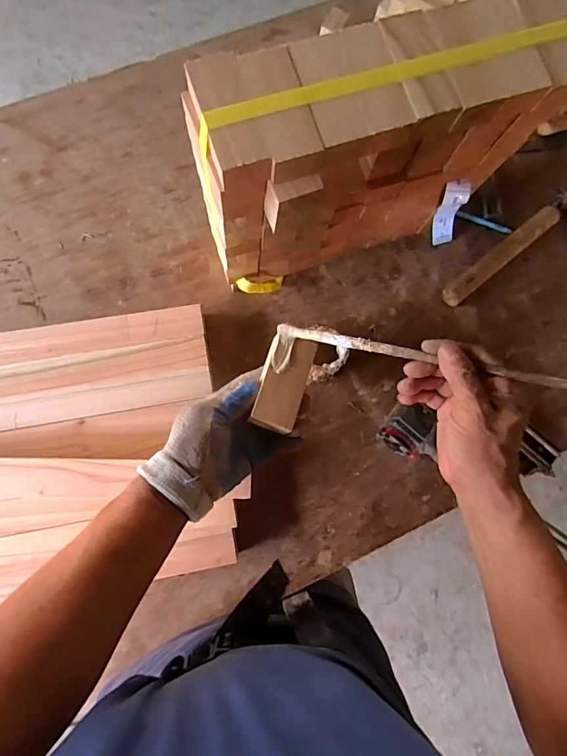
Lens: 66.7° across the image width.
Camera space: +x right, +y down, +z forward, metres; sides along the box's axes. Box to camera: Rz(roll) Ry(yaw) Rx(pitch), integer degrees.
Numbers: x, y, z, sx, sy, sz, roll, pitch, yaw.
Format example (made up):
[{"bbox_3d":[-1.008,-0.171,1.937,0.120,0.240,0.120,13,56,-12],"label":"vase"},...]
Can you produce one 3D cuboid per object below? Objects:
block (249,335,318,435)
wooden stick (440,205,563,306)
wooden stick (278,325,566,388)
[{"bbox_3d":[0.001,0.003,0.444,0.049,0.009,0.101,23,71,-1],"label":"block"},{"bbox_3d":[0.337,-0.189,0.669,0.226,0.028,0.032,-39,87,-8],"label":"wooden stick"},{"bbox_3d":[0.113,-0.023,0.402,0.262,0.008,0.011,14,81,25],"label":"wooden stick"}]

